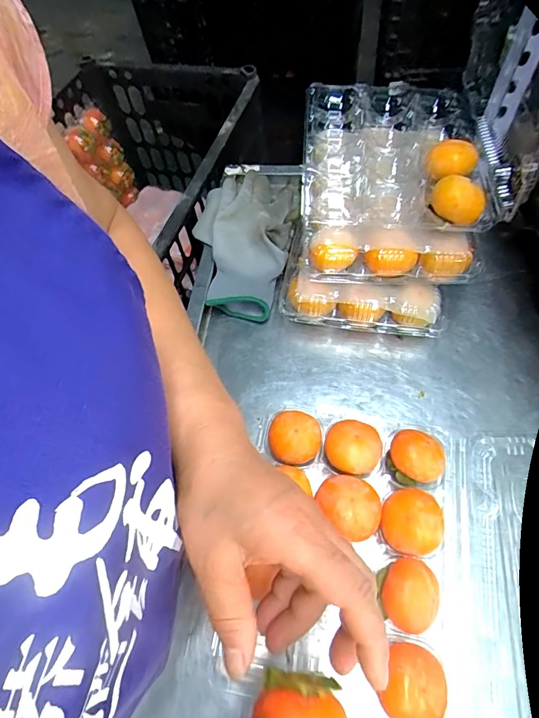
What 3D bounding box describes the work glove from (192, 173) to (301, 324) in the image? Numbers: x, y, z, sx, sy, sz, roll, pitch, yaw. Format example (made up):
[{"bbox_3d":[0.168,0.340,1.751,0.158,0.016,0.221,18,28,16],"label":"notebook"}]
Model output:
[{"bbox_3d":[-0.035,-0.149,0.503,0.132,0.050,0.217,2,61,5],"label":"work glove"}]

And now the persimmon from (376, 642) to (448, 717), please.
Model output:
[{"bbox_3d":[0.098,0.226,0.287,0.040,0.045,0.044,-2,60,4],"label":"persimmon"}]

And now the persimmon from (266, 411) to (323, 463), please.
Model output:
[{"bbox_3d":[0.023,0.076,0.377,0.046,0.040,0.045,14,62,13],"label":"persimmon"}]

